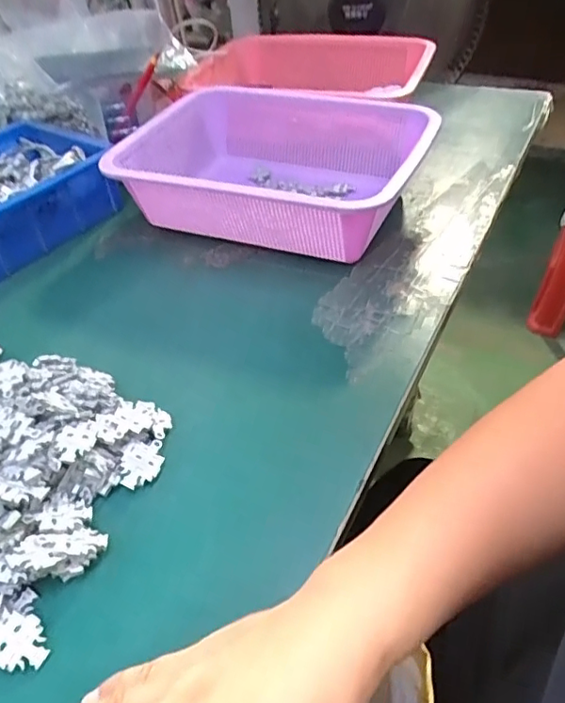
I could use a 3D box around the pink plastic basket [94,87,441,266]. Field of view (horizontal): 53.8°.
[{"bbox_3d":[-0.011,-0.185,0.583,0.279,0.094,0.216,17,47,22],"label":"pink plastic basket"}]

